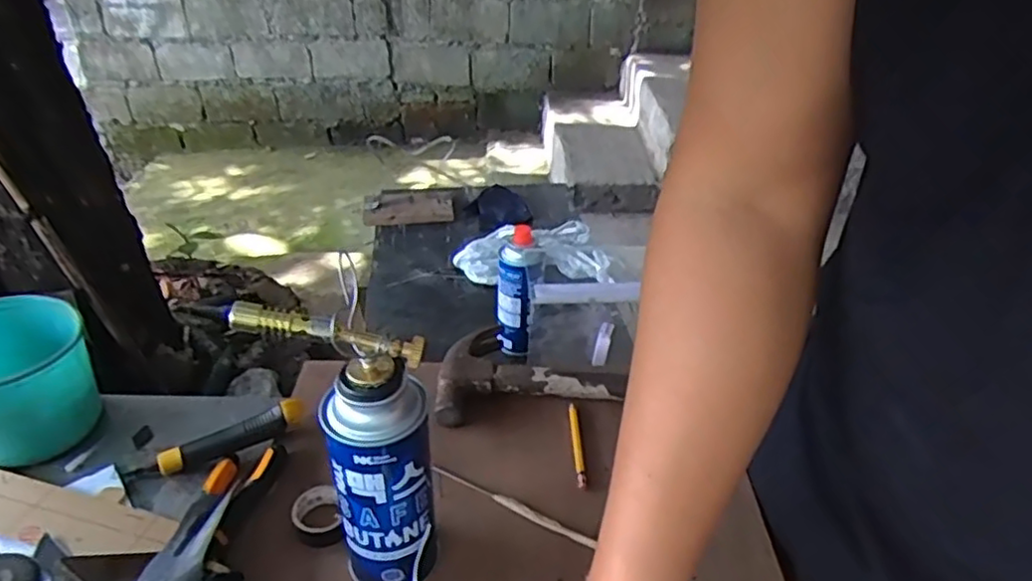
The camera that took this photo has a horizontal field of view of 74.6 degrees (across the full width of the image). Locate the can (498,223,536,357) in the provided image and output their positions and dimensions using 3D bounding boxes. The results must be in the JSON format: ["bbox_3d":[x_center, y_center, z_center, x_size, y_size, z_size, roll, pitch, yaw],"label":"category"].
[{"bbox_3d":[-0.001,0.001,0.965,0.044,0.193,0.045,2,34,-1],"label":"can"}]

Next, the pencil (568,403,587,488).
[{"bbox_3d":[0.055,0.135,0.602,0.009,0.008,0.093,1,35,-3],"label":"pencil"}]

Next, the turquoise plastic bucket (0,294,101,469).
[{"bbox_3d":[-0.450,0.079,0.609,0.120,0.100,0.111,2,34,-1],"label":"turquoise plastic bucket"}]

